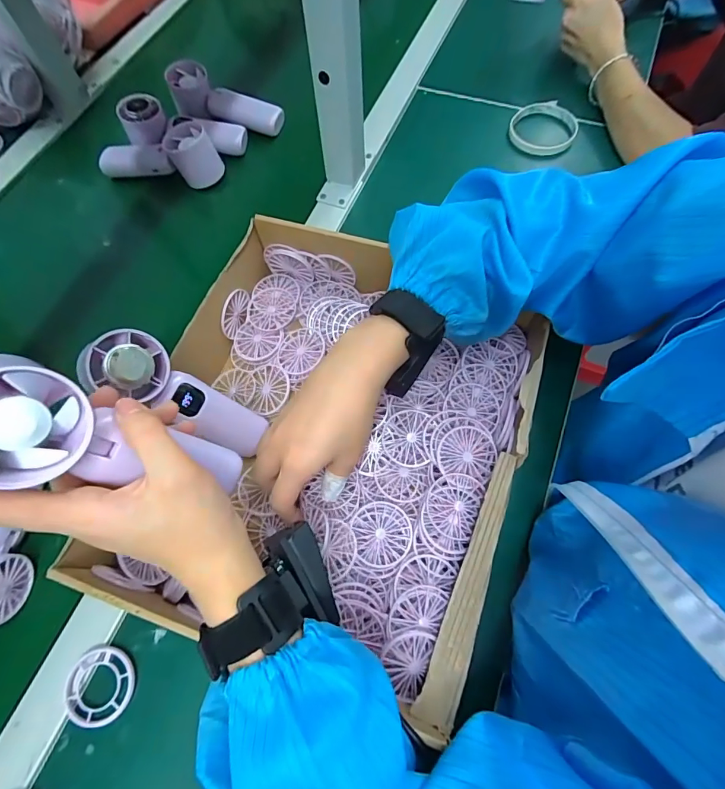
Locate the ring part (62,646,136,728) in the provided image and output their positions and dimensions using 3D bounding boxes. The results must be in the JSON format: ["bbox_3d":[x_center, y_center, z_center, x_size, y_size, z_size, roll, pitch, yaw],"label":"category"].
[{"bbox_3d":[-0.208,0.232,0.333,0.053,0.007,0.056,0,67,0],"label":"ring part"}]

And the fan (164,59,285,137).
[{"bbox_3d":[-0.190,-0.392,0.565,0.163,0.042,0.055,22,69,9],"label":"fan"}]

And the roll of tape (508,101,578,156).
[{"bbox_3d":[0.232,-0.344,0.542,0.081,0.011,0.094,15,68,6],"label":"roll of tape"}]

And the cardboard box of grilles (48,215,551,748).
[{"bbox_3d":[-0.038,0.026,0.366,0.325,0.087,0.340,19,68,8],"label":"cardboard box of grilles"}]

